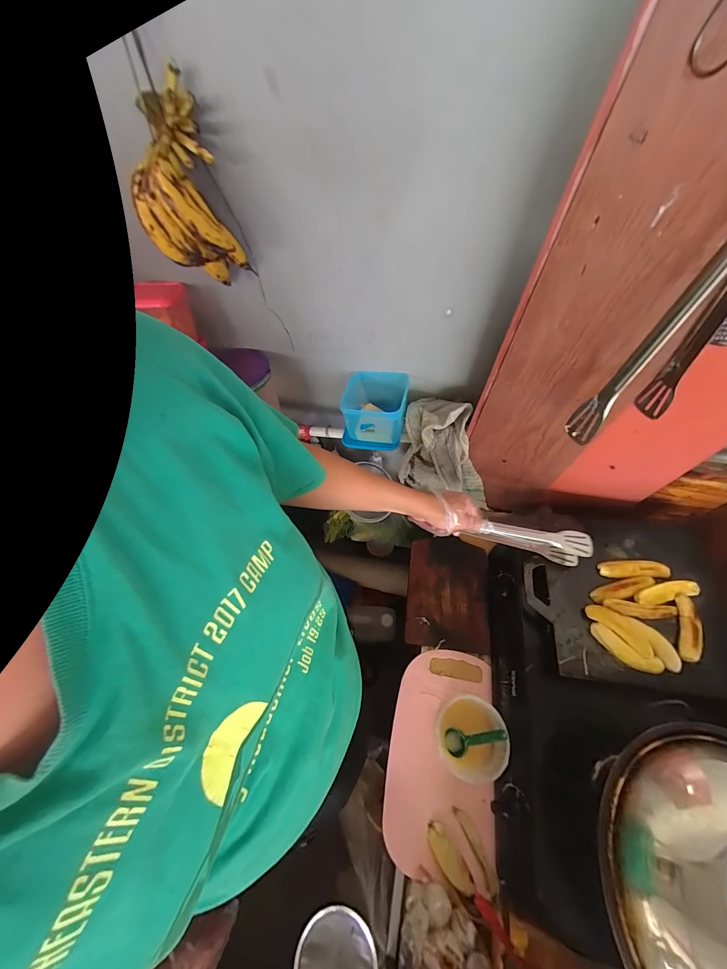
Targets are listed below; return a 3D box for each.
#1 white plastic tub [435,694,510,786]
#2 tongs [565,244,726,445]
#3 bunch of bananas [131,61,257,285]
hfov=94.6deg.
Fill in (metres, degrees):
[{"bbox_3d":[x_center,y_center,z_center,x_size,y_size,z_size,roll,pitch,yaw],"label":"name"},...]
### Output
[{"bbox_3d":[0.183,0.440,0.589,0.115,0.085,0.111,-2,58,3],"label":"white plastic tub"},{"bbox_3d":[0.346,-0.169,0.353,0.127,0.299,0.042,-25,60,-12],"label":"tongs"},{"bbox_3d":[-0.256,-0.399,0.476,0.120,0.208,0.116,-25,60,-12],"label":"bunch of bananas"}]

